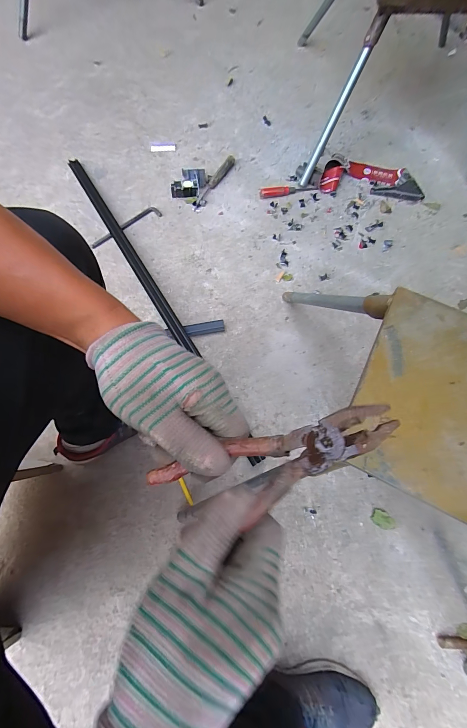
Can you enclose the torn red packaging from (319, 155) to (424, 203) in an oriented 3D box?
[{"bbox_3d":[0.419,-0.577,0.920,0.294,0.032,0.146,7,72,2],"label":"torn red packaging"}]

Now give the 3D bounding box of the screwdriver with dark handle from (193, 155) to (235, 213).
[{"bbox_3d":[-0.056,-0.559,0.917,0.036,0.021,0.234,28,74,9],"label":"screwdriver with dark handle"}]

